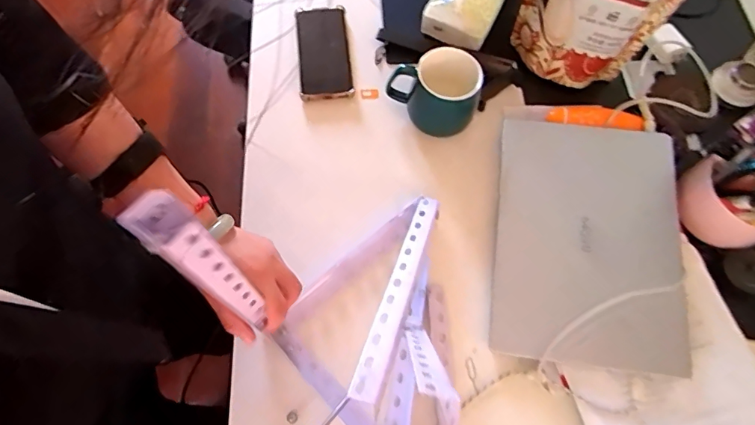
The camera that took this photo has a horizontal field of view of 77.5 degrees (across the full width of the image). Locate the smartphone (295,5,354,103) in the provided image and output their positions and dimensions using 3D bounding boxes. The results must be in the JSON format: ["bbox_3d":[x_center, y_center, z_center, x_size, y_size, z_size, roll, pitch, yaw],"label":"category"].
[{"bbox_3d":[-0.081,-0.239,0.699,0.077,0.019,0.172,-6,68,-4],"label":"smartphone"}]

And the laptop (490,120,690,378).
[{"bbox_3d":[0.256,0.029,0.582,0.213,0.016,0.306,4,70,11],"label":"laptop"}]

